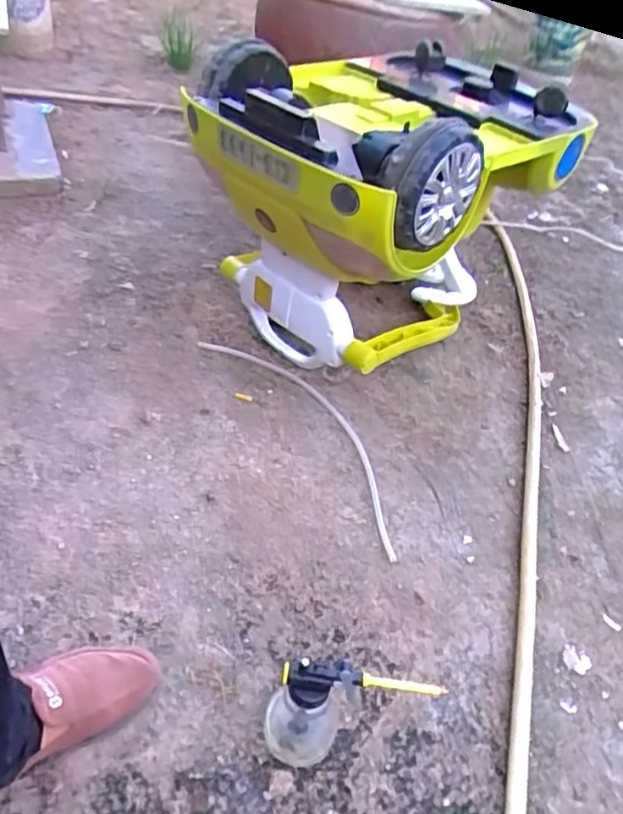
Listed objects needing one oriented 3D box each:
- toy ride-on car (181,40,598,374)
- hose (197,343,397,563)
[{"bbox_3d":[0.132,-0.351,1.083,0.522,0.494,0.435,-30,55,-35],"label":"toy ride-on car"},{"bbox_3d":[0.003,0.035,1.076,0.120,0.011,0.574,-30,61,-27],"label":"hose"}]

